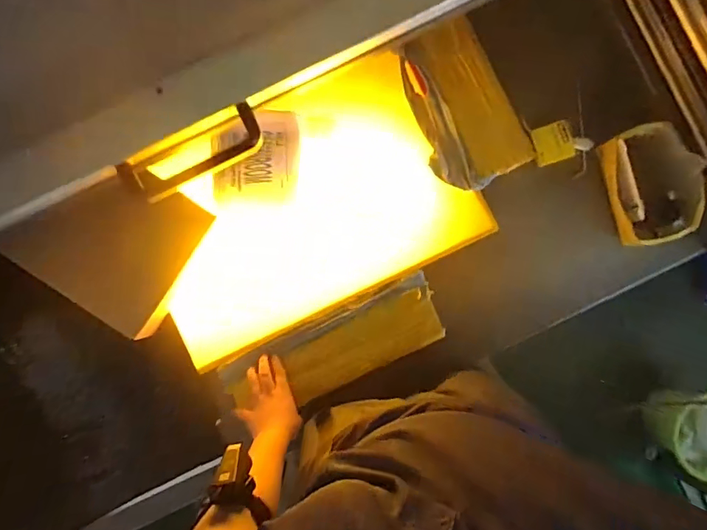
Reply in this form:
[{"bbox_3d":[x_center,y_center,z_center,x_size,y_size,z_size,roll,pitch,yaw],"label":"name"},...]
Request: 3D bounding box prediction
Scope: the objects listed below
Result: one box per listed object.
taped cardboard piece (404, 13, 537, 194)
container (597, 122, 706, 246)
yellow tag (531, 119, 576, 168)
[{"bbox_3d":[0.197,-0.293,0.901,0.166,0.027,0.292,-26,89,0],"label":"taped cardboard piece"},{"bbox_3d":[0.522,-0.143,0.867,0.138,0.118,0.205,-9,89,0],"label":"container"},{"bbox_3d":[0.374,-0.227,0.894,0.079,0.008,0.076,-10,85,-9],"label":"yellow tag"}]

